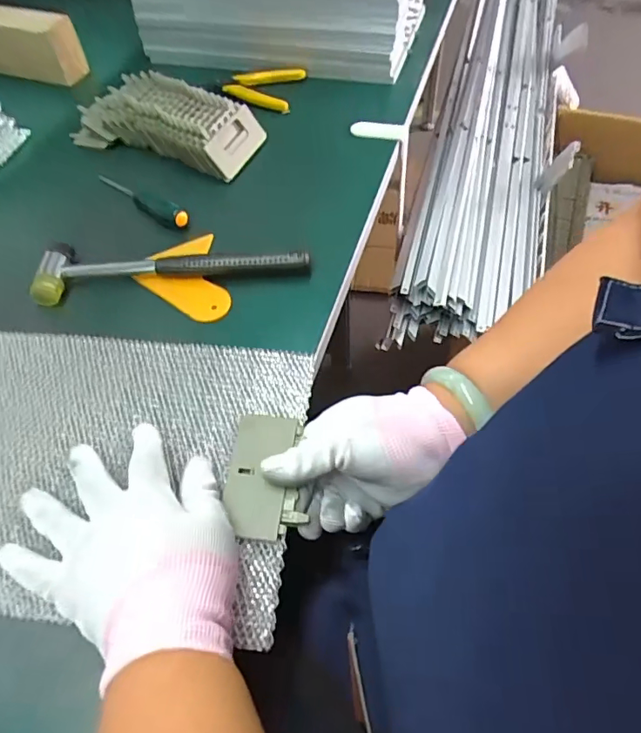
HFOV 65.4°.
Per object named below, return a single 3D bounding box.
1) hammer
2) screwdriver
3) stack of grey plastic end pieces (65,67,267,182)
[{"bbox_3d":[-0.130,-0.091,0.440,0.235,0.022,0.054,-6,55,0],"label":"hammer"},{"bbox_3d":[-0.182,-0.171,0.502,0.136,0.023,0.018,34,64,24],"label":"screwdriver"},{"bbox_3d":[-0.169,-0.273,0.553,0.212,0.041,0.096,19,59,17],"label":"stack of grey plastic end pieces"}]

